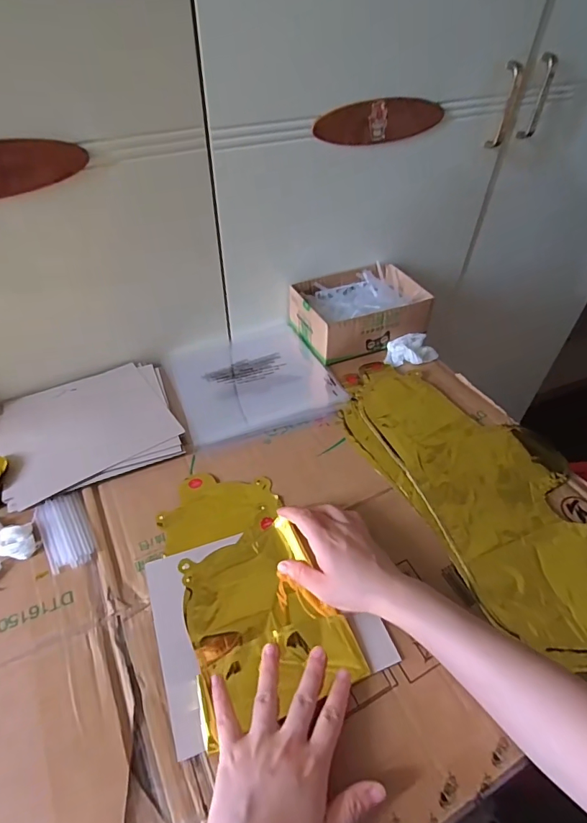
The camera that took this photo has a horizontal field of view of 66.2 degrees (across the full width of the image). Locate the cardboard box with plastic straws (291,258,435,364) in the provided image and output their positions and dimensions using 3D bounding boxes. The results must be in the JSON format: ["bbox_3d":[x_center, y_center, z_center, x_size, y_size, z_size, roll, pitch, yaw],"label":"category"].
[{"bbox_3d":[0.100,-0.160,0.703,0.186,0.066,0.140,-17,49,-17],"label":"cardboard box with plastic straws"}]

